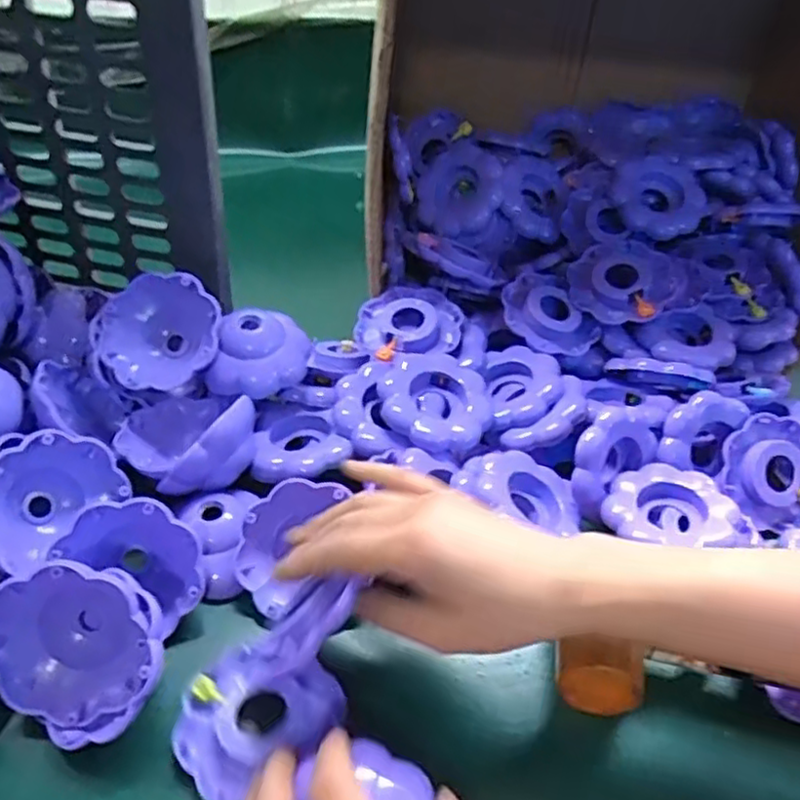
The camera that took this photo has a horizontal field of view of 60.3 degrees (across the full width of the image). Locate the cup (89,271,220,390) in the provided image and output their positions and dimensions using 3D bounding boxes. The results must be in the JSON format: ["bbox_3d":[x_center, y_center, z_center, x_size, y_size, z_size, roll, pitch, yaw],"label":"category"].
[{"bbox_3d":[-0.170,-0.047,0.498,0.086,0.038,0.081,-20,74,-3],"label":"cup"}]

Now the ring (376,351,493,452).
[{"bbox_3d":[0.024,-0.004,0.509,0.084,0.018,0.081,3,39,-3],"label":"ring"}]

